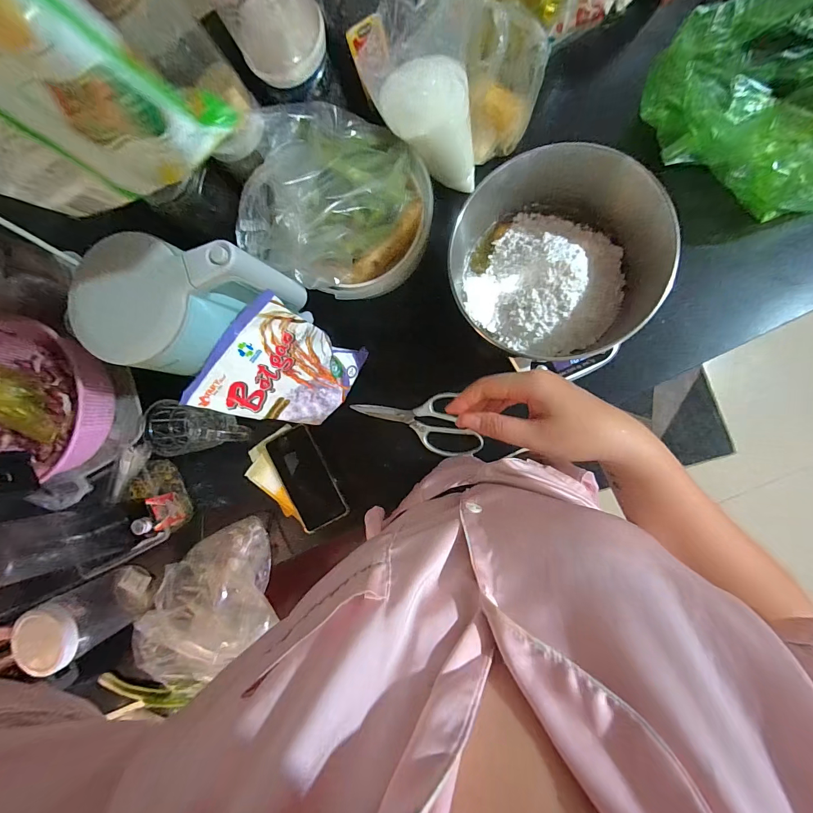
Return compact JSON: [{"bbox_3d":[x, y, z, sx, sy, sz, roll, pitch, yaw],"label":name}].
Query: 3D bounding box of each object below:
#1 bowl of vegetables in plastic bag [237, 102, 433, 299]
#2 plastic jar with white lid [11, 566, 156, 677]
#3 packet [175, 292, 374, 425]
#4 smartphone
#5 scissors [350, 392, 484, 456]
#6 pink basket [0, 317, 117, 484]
[{"bbox_3d":[-0.078,-0.259,0.477,0.200,0.127,0.215,0,89,10],"label":"bowl of vegetables in plastic bag"},{"bbox_3d":[-0.490,0.323,0.572,0.083,0.143,0.090,0,89,10],"label":"plastic jar with white lid"},{"bbox_3d":[-0.152,-0.042,0.491,0.036,0.205,0.149,41,99,32],"label":"packet"},{"bbox_3d":[-0.159,0.114,0.583,0.074,0.008,0.159,-29,85,8],"label":"smartphone"},{"bbox_3d":[0.018,0.016,0.559,0.202,0.008,0.089,14,92,13],"label":"scissors"},{"bbox_3d":[-0.501,-0.010,0.500,0.177,0.086,0.198,10,91,10],"label":"pink basket"}]

